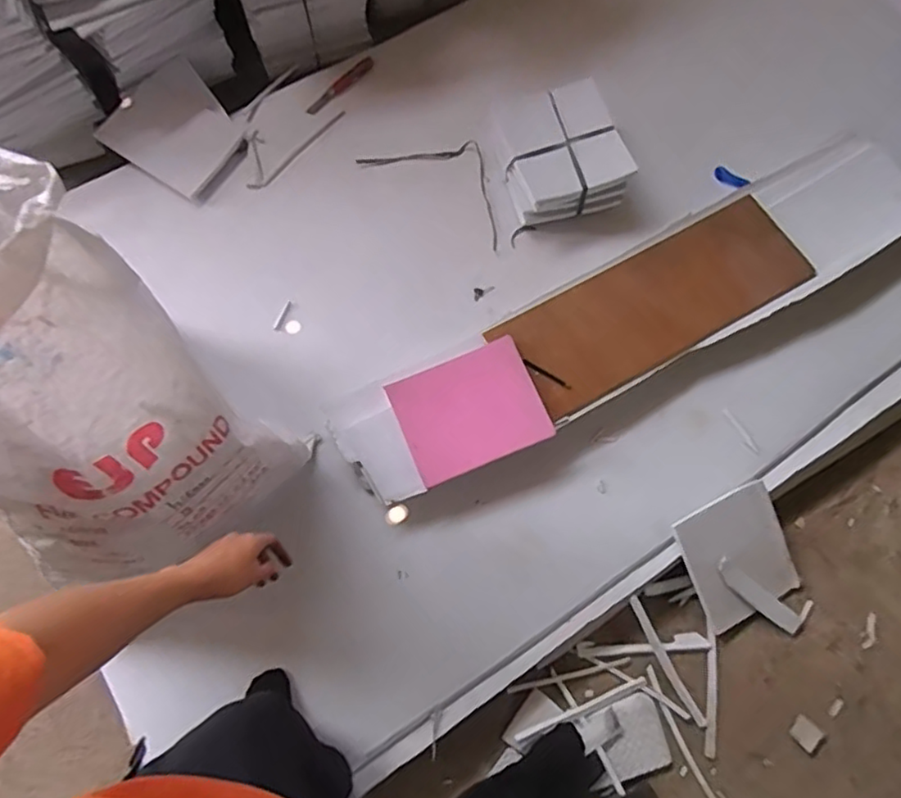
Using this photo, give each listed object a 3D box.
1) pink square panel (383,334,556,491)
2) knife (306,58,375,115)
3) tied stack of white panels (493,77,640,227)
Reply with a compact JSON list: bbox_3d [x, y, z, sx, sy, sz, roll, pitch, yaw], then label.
[{"bbox_3d":[0.035,0.022,1.188,0.259,0.012,0.213,-24,76,1],"label":"pink square panel"},{"bbox_3d":[-0.266,-0.750,1.505,0.036,0.019,0.203,42,75,12],"label":"knife"},{"bbox_3d":[0.247,-0.549,1.406,0.271,0.073,0.299,-14,72,-6],"label":"tied stack of white panels"}]

